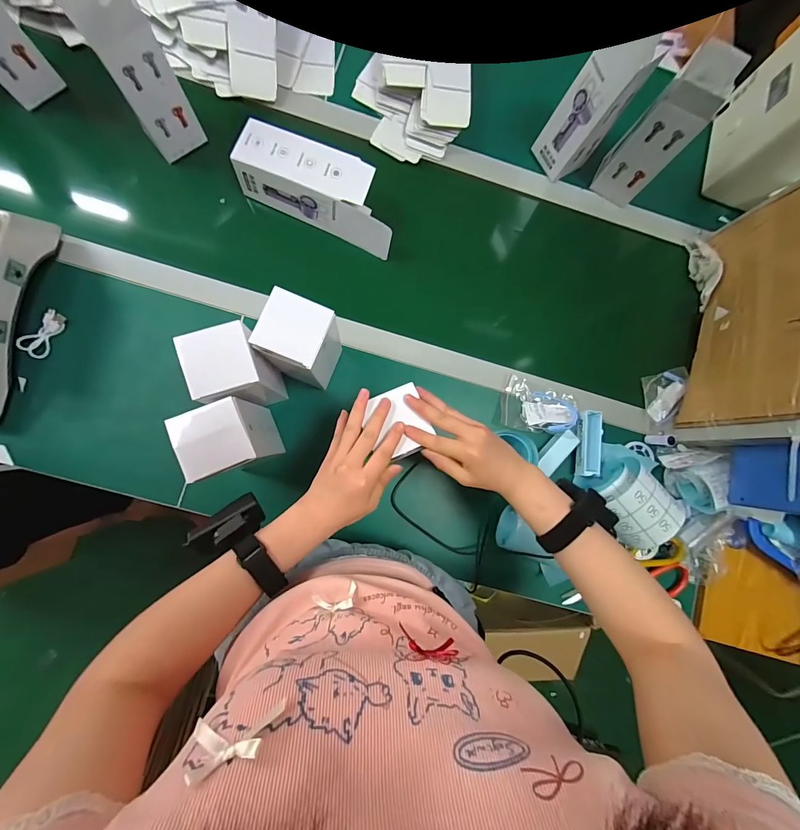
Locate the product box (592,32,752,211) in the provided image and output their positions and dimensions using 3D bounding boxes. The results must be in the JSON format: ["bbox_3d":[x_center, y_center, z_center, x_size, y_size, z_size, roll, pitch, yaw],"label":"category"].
[{"bbox_3d":[0.386,-0.421,0.542,0.078,0.194,0.076,34,82,-1],"label":"product box"}]

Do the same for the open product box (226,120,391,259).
[{"bbox_3d":[-0.114,-0.340,0.547,0.237,0.065,0.084,23,82,-3],"label":"open product box"}]

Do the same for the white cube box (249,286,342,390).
[{"bbox_3d":[-0.126,-0.089,0.469,0.084,0.150,0.075,22,82,-3],"label":"white cube box"}]

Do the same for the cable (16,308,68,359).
[{"bbox_3d":[-0.507,-0.116,0.514,0.031,0.016,0.071,25,82,-2],"label":"cable"}]

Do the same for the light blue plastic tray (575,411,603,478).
[{"bbox_3d":[0.295,0.044,0.564,0.031,0.023,0.100,4,83,-5],"label":"light blue plastic tray"}]

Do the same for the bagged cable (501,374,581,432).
[{"bbox_3d":[0.222,-0.012,0.571,0.120,0.017,0.081,13,83,-4],"label":"bagged cable"}]

